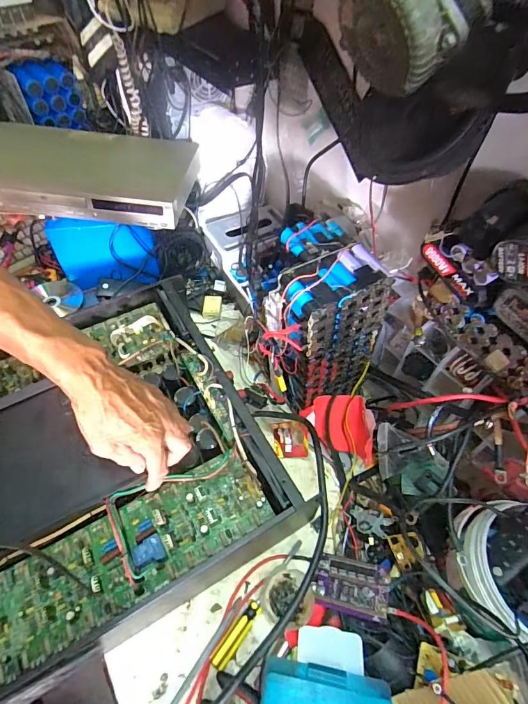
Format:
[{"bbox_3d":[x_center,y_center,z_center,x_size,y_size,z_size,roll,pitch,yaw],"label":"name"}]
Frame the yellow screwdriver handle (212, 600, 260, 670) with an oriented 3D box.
[{"bbox_3d":[-0.032,0.341,0.465,0.018,0.015,0.079,33,58,22],"label":"yellow screwdriver handle"}]

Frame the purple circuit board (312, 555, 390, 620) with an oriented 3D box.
[{"bbox_3d":[0.106,0.290,0.475,0.090,0.011,0.055,-4,53,29],"label":"purple circuit board"}]

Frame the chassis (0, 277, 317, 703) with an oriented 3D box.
[{"bbox_3d":[-0.241,0.142,0.501,0.445,0.087,0.446,-25,57,-20],"label":"chassis"}]

